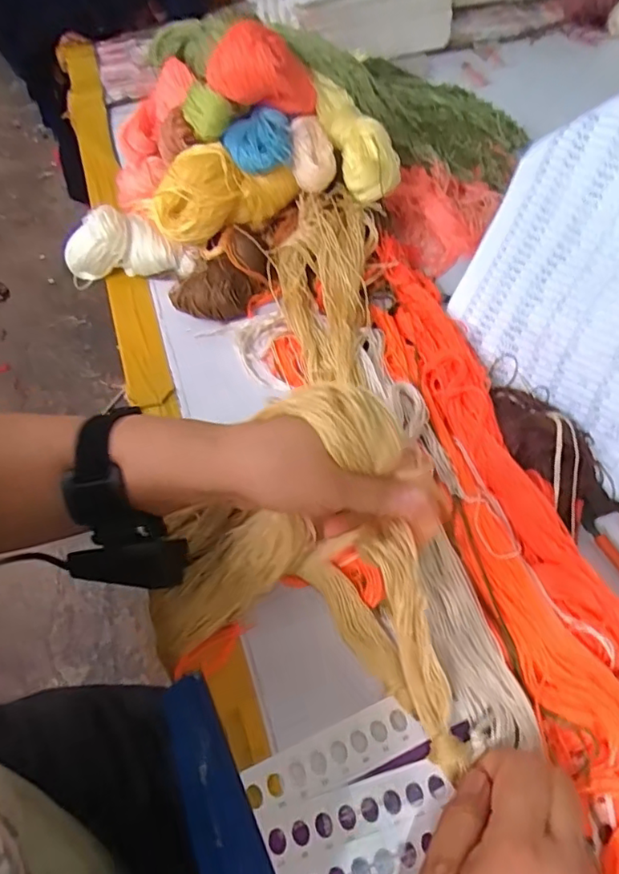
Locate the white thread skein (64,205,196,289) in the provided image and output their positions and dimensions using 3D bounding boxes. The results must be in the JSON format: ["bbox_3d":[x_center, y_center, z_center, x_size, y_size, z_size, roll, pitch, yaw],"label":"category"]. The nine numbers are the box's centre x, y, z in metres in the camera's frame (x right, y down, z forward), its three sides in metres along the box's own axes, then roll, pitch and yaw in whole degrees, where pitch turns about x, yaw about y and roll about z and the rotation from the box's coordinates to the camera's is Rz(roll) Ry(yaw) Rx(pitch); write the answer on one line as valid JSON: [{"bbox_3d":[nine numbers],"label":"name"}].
[{"bbox_3d":[-0.179,-0.187,0.564,0.122,0.069,0.037,-2,55,0],"label":"white thread skein"}]

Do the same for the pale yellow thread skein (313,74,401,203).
[{"bbox_3d":[0.042,-0.283,0.533,0.057,0.029,0.136,-17,70,-11],"label":"pale yellow thread skein"}]

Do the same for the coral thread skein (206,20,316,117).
[{"bbox_3d":[-0.042,-0.326,0.505,0.089,0.074,0.069,1,55,1],"label":"coral thread skein"}]

